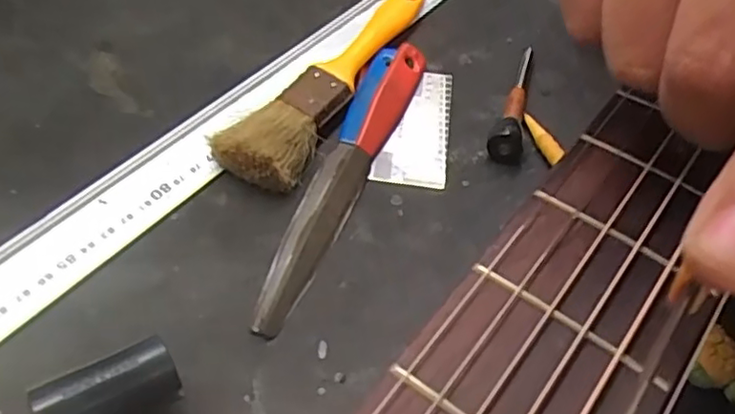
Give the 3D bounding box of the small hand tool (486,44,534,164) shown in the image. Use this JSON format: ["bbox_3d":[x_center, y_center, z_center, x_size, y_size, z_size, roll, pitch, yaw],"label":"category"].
[{"bbox_3d":[0.081,-0.061,0.337,0.016,0.018,0.096,16,50,10],"label":"small hand tool"}]

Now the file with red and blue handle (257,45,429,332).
[{"bbox_3d":[-0.012,-0.022,0.298,0.027,0.016,0.186,17,50,11],"label":"file with red and blue handle"}]

